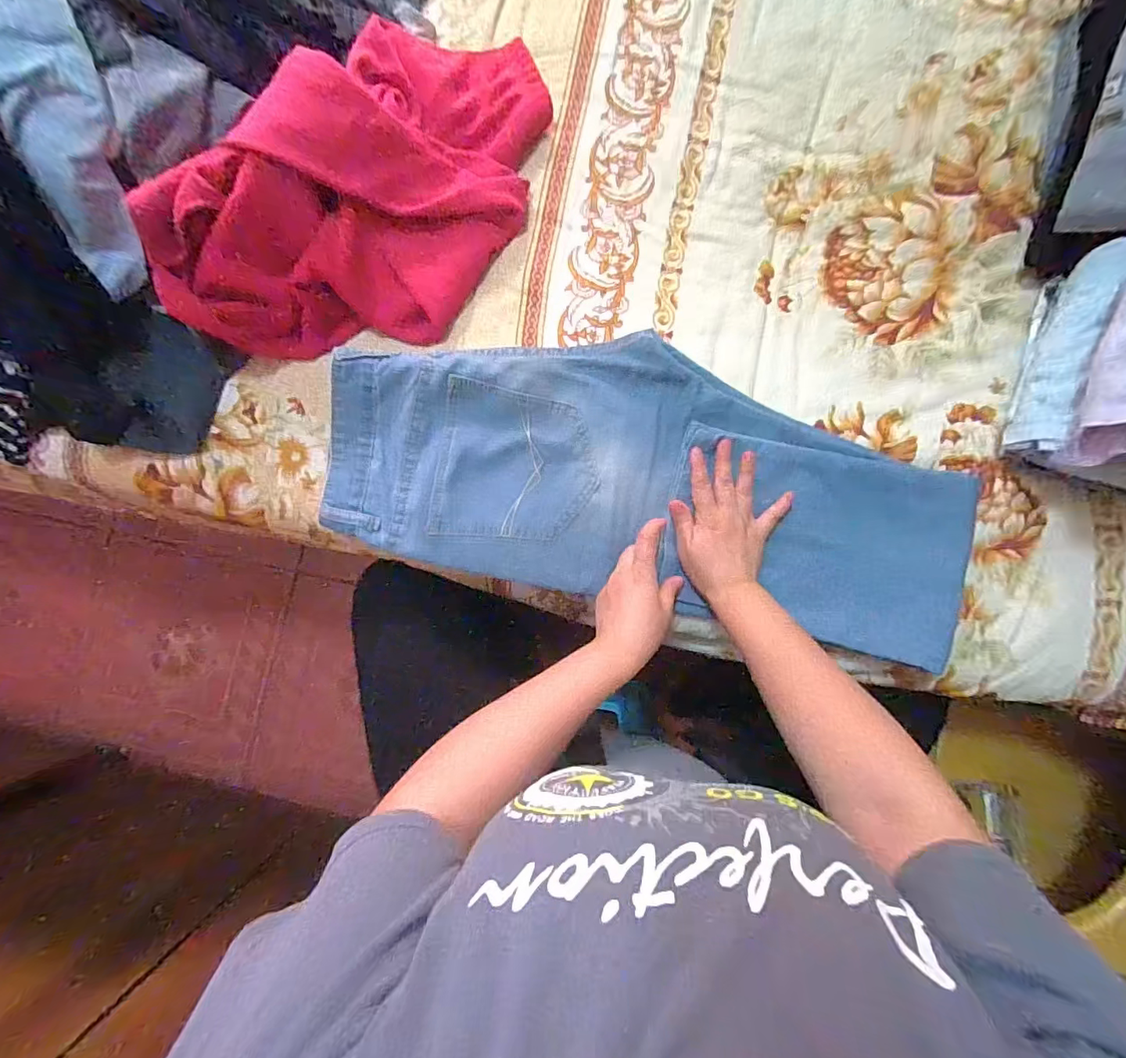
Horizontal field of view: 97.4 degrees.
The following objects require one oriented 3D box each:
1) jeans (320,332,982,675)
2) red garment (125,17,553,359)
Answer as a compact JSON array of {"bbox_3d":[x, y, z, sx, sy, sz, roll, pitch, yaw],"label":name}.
[{"bbox_3d":[0.080,-0.052,0.499,0.624,0.043,0.251,11,86,1],"label":"jeans"},{"bbox_3d":[-0.173,-0.337,0.478,0.214,0.119,0.430,33,86,4],"label":"red garment"}]

